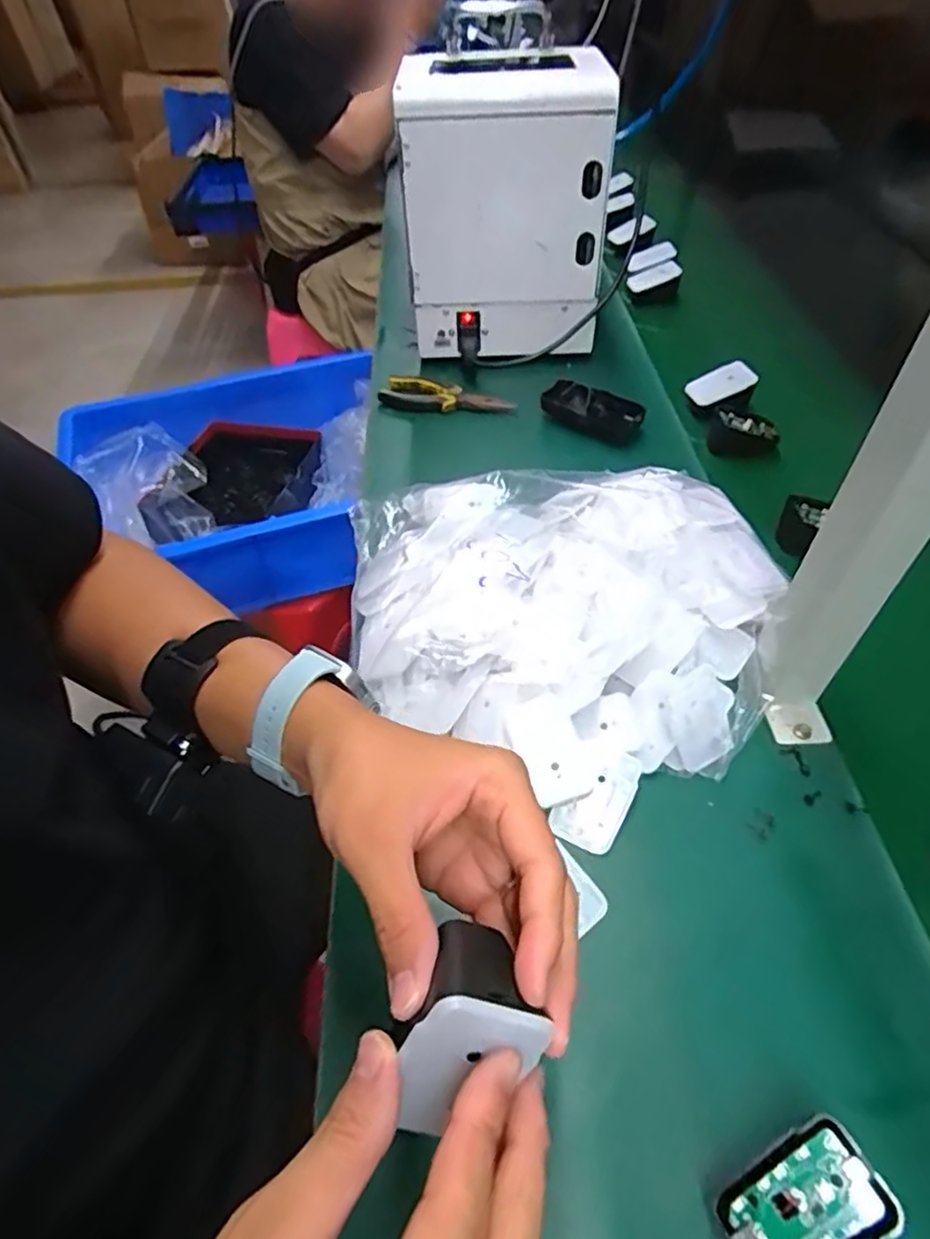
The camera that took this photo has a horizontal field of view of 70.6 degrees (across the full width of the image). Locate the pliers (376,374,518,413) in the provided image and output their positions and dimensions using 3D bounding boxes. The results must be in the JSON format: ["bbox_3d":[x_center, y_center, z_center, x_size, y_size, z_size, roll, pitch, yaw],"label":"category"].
[{"bbox_3d":[-0.023,-0.250,0.751,0.152,0.010,0.049,17,71,13],"label":"pliers"}]

